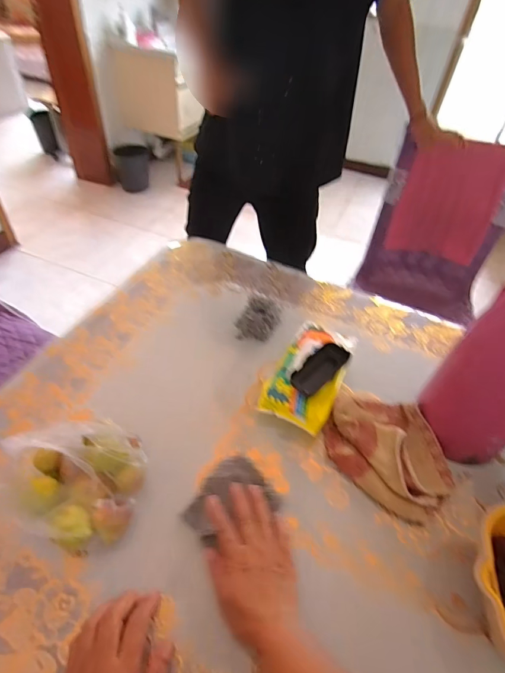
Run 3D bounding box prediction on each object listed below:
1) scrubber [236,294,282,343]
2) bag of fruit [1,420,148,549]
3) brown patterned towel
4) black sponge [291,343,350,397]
[{"bbox_3d":[0.013,-0.033,0.705,0.062,0.052,0.087,21,48,14],"label":"scrubber"},{"bbox_3d":[-0.207,0.164,0.442,0.150,0.150,0.127,-13,49,-17],"label":"bag of fruit"},{"bbox_3d":[0.201,0.163,0.562,0.193,0.037,0.153,36,54,26],"label":"brown patterned towel"},{"bbox_3d":[0.106,0.051,0.595,0.101,0.019,0.042,-39,59,-19],"label":"black sponge"}]

